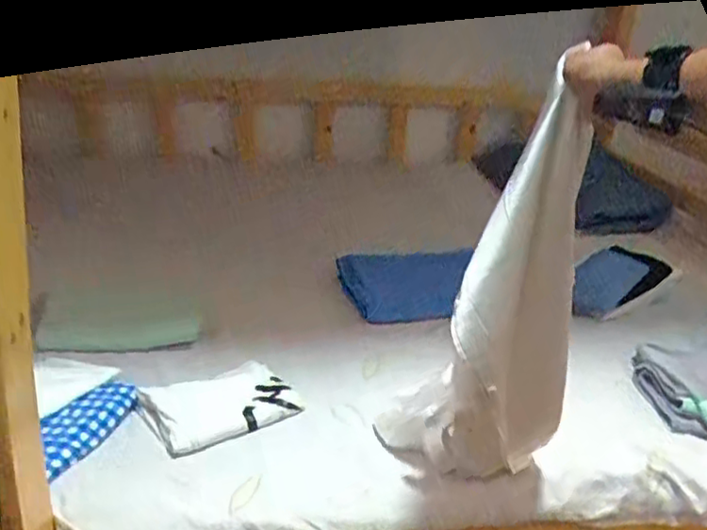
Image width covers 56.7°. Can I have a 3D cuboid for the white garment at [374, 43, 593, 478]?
[{"bbox_3d":[0.159,0.066,0.691,0.179,0.463,0.106,15,30,6],"label":"white garment"}]

